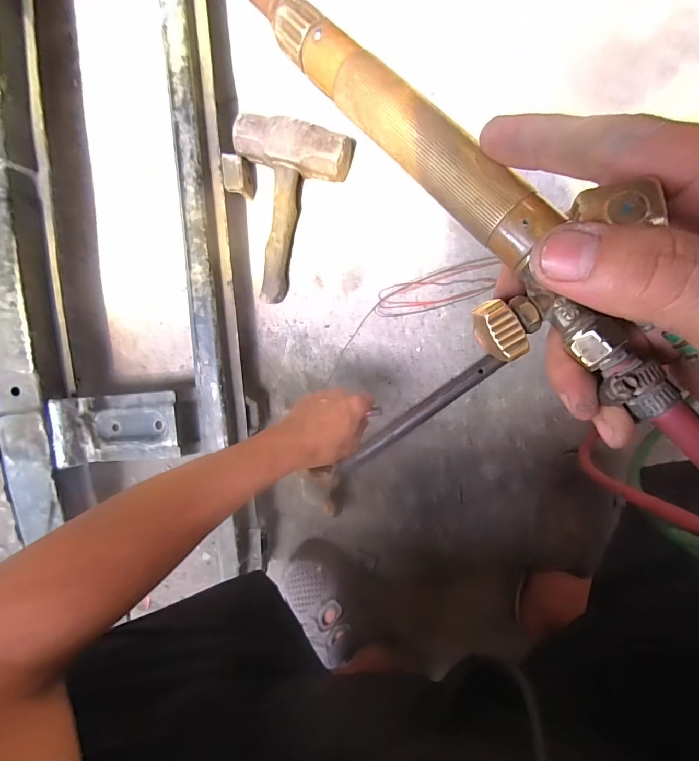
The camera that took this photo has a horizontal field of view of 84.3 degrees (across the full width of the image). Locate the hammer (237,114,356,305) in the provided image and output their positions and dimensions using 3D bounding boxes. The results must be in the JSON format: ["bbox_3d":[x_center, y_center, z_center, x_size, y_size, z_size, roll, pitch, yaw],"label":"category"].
[{"bbox_3d":[-0.108,-0.238,0.562,0.149,0.059,0.248,15,94,6],"label":"hammer"}]

